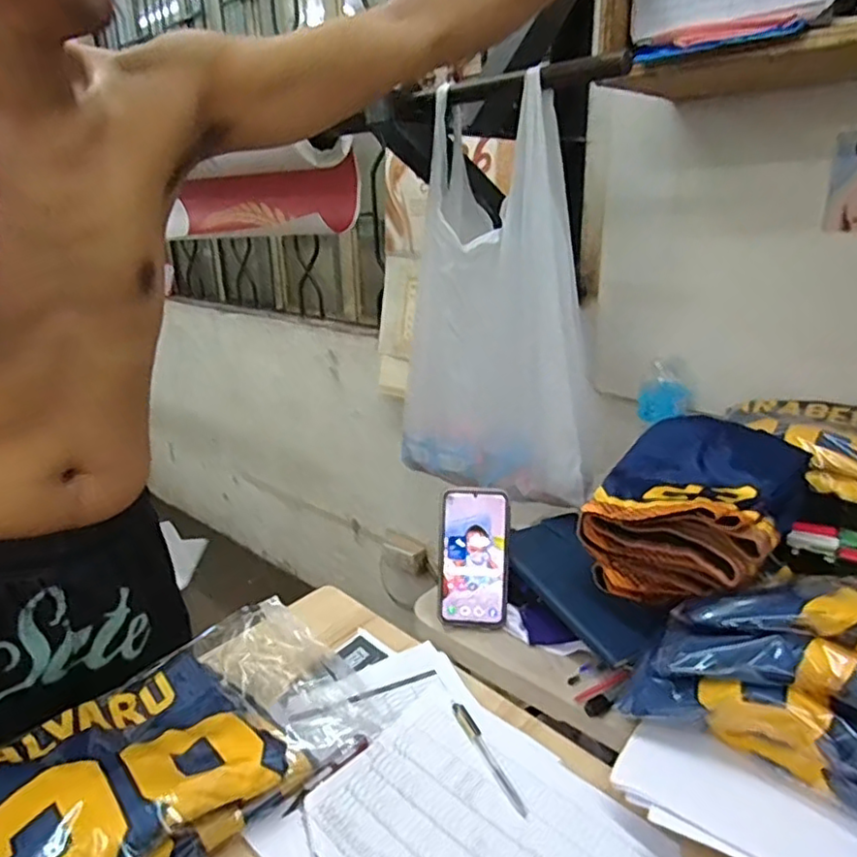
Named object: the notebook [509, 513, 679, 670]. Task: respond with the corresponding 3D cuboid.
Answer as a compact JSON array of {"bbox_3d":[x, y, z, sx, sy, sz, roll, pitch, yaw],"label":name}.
[{"bbox_3d":[0.185,0.180,0.755,0.117,0.016,0.206,-13,41,-33],"label":"notebook"}]

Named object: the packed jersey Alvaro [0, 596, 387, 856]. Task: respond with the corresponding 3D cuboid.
[{"bbox_3d":[-0.235,0.297,0.597,0.199,0.074,0.356,16,26,41],"label":"packed jersey Alvaro"}]

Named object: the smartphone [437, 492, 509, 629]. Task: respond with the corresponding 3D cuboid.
[{"bbox_3d":[0.055,0.153,0.756,0.082,0.162,0.009,1,2,3],"label":"smartphone"}]

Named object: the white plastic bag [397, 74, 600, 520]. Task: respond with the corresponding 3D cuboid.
[{"bbox_3d":[0.088,-0.155,0.857,0.119,0.474,0.281,-18,25,-39],"label":"white plastic bag"}]

